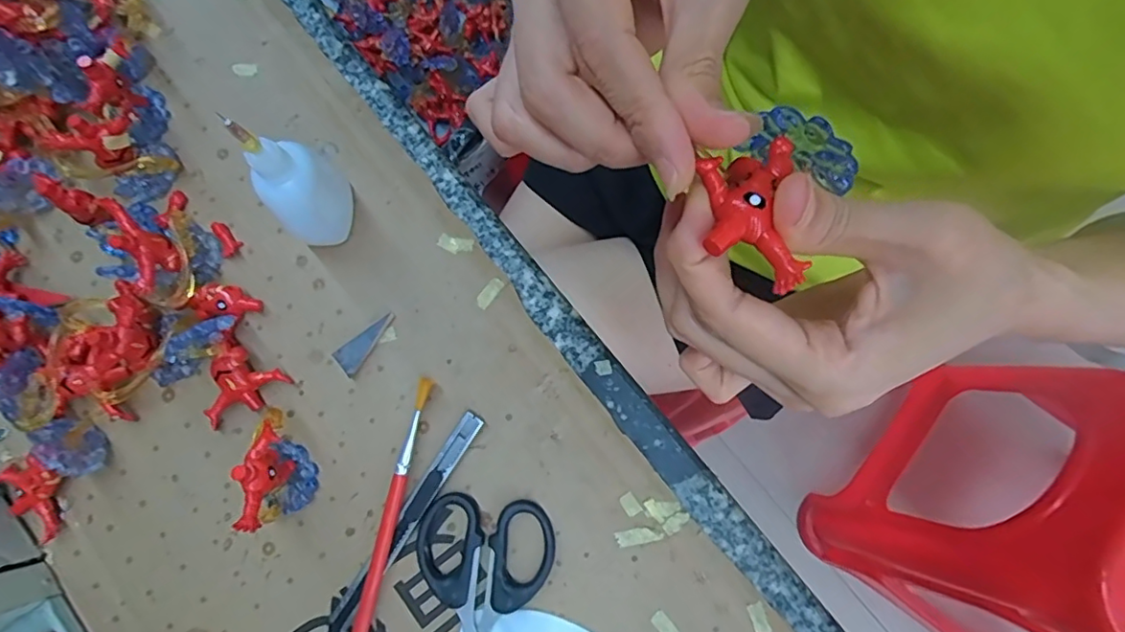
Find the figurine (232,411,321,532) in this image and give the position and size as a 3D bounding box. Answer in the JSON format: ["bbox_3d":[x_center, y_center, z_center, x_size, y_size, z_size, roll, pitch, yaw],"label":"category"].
[{"bbox_3d":[-0.140,0.074,0.282,0.023,0.049,0.052,-3,79,0],"label":"figurine"}]

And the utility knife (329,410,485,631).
[{"bbox_3d":[-0.082,0.108,0.293,0.013,0.011,0.134,32,81,7],"label":"utility knife"}]

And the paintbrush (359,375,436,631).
[{"bbox_3d":[-0.100,0.159,0.281,0.008,0.016,0.259,13,78,2],"label":"paintbrush"}]

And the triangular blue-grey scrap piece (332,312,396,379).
[{"bbox_3d":[-0.105,0.015,0.313,0.038,0.008,0.015,-40,81,-7],"label":"triangular blue-grey scrap piece"}]

